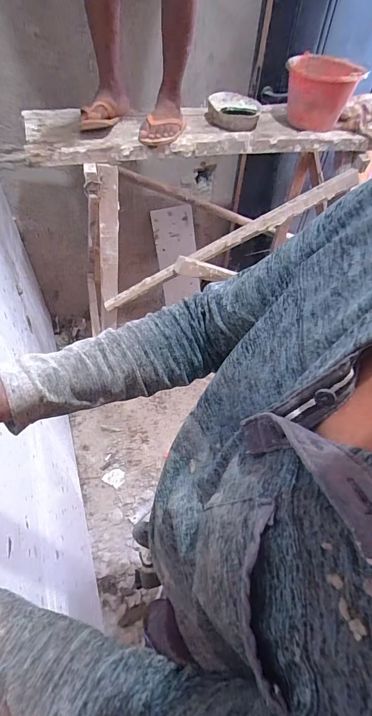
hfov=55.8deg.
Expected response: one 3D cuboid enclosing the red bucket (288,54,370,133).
[{"bbox_3d":[0.434,-0.894,1.170,0.209,0.152,0.209,6,52,1],"label":"red bucket"}]

